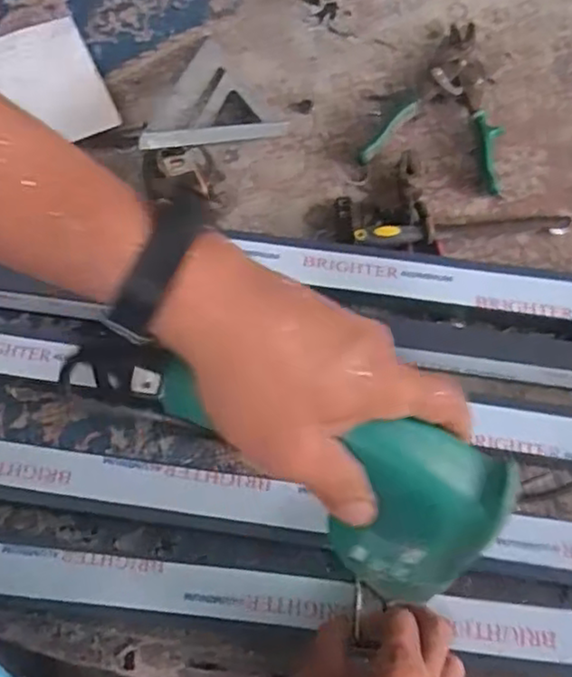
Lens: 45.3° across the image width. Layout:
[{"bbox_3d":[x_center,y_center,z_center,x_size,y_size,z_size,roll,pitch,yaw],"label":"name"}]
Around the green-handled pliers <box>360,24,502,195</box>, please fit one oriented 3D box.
[{"bbox_3d":[0.182,-0.270,0.763,0.142,0.023,0.225,15,67,7],"label":"green-handled pliers"}]

